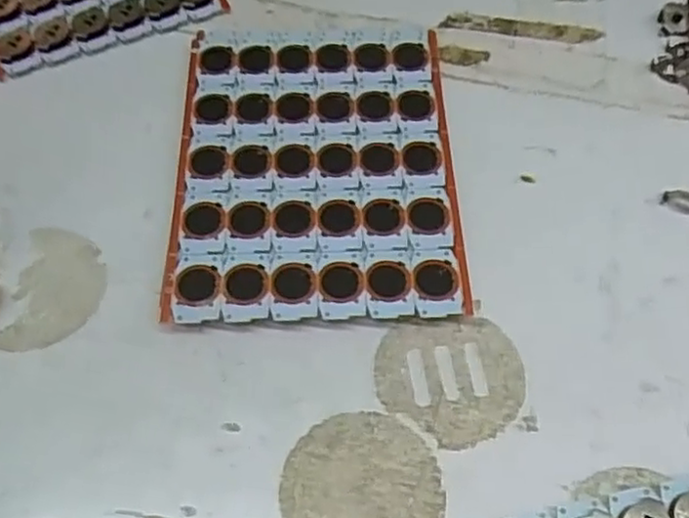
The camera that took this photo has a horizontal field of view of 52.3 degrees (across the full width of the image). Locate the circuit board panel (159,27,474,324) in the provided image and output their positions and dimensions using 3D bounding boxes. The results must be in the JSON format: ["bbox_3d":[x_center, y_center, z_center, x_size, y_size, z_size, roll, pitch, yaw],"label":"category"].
[{"bbox_3d":[-0.013,-0.044,0.305,0.115,0.009,0.157,-1,60,-1],"label":"circuit board panel"}]

